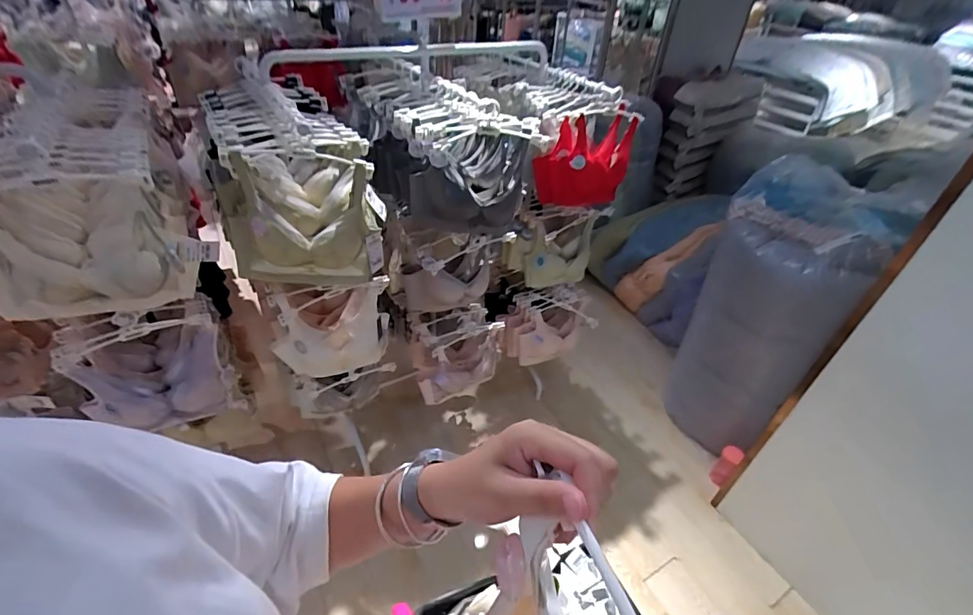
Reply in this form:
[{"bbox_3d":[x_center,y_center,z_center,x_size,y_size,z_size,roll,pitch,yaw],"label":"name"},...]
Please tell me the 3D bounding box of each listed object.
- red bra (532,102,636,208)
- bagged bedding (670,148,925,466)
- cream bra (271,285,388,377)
[{"bbox_3d":[0.281,-0.402,1.264,0.273,0.237,0.140,-17,45,-25],"label":"red bra"},{"bbox_3d":[0.983,0.038,1.665,0.438,0.950,0.504,33,47,30],"label":"bagged bedding"},{"bbox_3d":[-0.392,0.059,1.151,0.289,0.258,0.089,-18,45,-25],"label":"cream bra"}]

